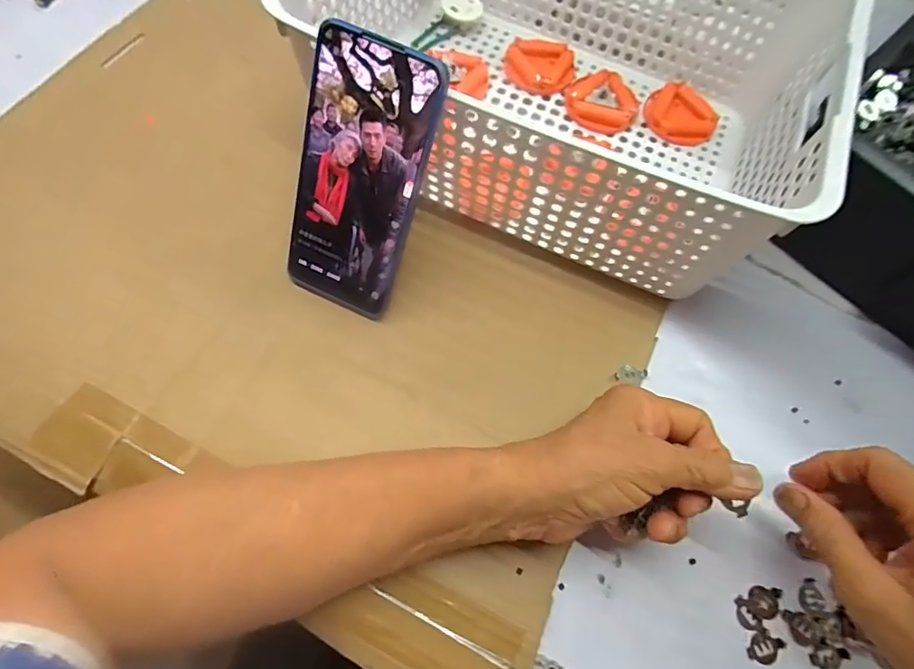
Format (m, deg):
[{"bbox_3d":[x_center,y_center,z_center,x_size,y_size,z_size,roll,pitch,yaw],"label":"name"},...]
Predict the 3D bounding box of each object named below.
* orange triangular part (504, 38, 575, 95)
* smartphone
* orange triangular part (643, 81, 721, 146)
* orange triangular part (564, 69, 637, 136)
[{"bbox_3d":[0.075,-0.243,0.464,0.061,0.015,0.056,10,67,1],"label":"orange triangular part"},{"bbox_3d":[-0.062,-0.089,0.315,0.075,0.166,0.005,26,34,5],"label":"smartphone"},{"bbox_3d":[0.200,-0.198,0.458,0.062,0.011,0.063,7,67,0],"label":"orange triangular part"},{"bbox_3d":[0.129,-0.208,0.455,0.061,0.014,0.062,19,68,5],"label":"orange triangular part"}]

